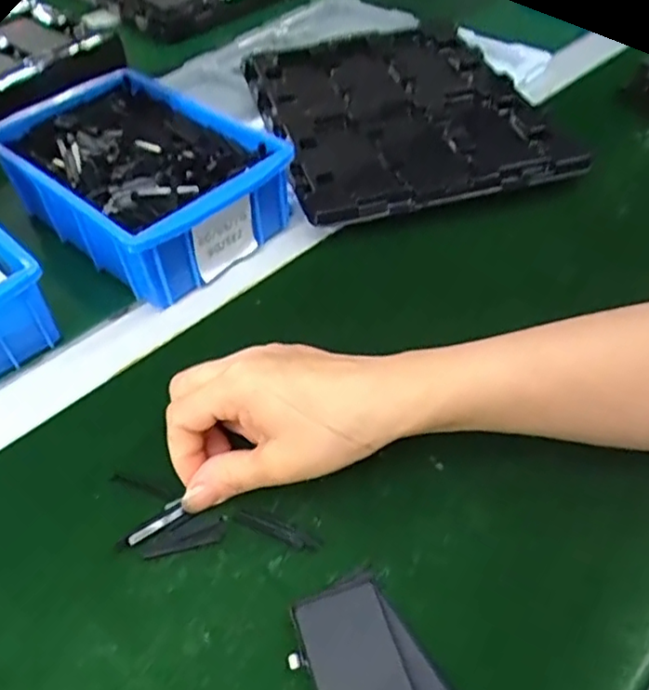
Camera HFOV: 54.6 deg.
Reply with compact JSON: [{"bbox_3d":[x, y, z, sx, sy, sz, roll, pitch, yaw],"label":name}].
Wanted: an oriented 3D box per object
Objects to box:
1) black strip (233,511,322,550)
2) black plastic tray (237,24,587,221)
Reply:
[{"bbox_3d":[-0.023,0.090,0.307,0.044,0.004,0.009,18,52,18],"label":"black strip"},{"bbox_3d":[0.063,-0.207,0.556,0.231,0.032,0.311,-11,46,-9],"label":"black plastic tray"}]

